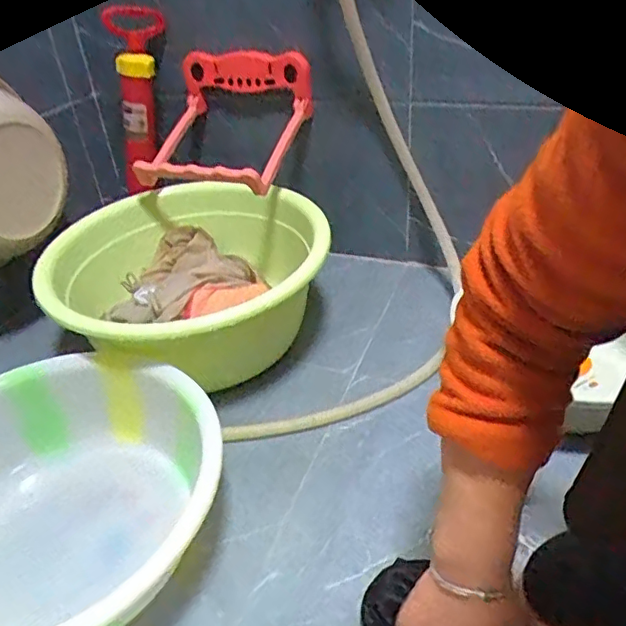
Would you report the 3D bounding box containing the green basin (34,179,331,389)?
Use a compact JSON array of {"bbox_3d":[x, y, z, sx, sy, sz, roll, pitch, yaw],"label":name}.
[{"bbox_3d":[-0.178,-0.044,0.858,0.376,0.184,0.402,-4,36,3],"label":"green basin"}]

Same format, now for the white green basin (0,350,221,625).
[{"bbox_3d":[-0.255,0.199,0.588,0.329,0.125,0.341,-4,36,3],"label":"white green basin"}]

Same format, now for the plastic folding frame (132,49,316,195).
[{"bbox_3d":[-0.140,-0.301,0.906,0.232,0.072,0.251,12,63,20],"label":"plastic folding frame"}]

